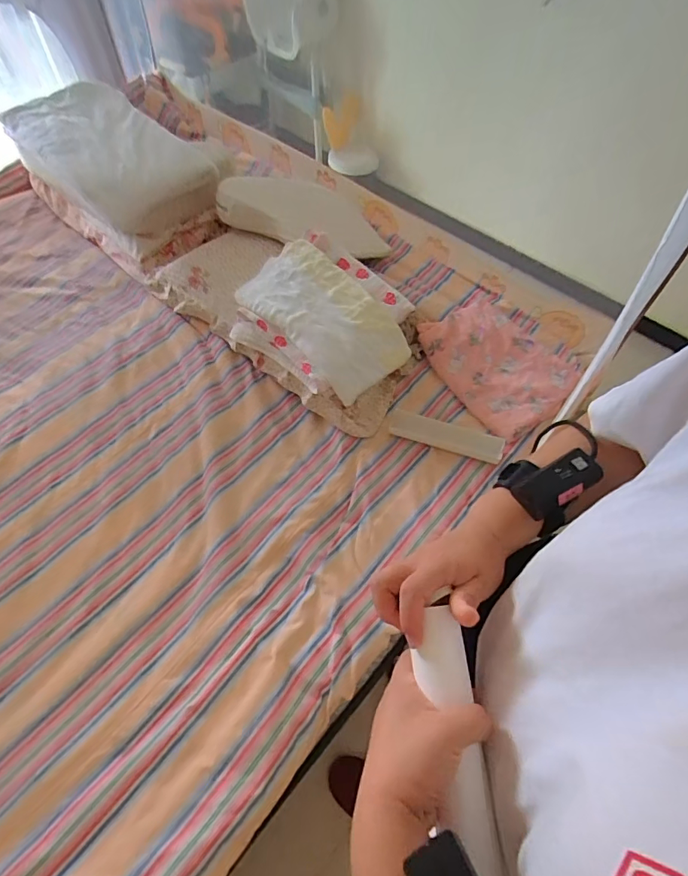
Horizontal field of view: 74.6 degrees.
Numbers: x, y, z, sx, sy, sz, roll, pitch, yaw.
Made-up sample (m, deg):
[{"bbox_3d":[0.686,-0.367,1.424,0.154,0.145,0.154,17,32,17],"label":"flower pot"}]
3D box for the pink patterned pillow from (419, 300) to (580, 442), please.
[{"bbox_3d":[0.398,-0.197,1.109,0.337,0.042,0.366,-25,64,-18],"label":"pink patterned pillow"}]

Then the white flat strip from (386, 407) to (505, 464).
[{"bbox_3d":[0.229,-0.005,1.015,0.251,0.015,0.066,17,75,6],"label":"white flat strip"}]

